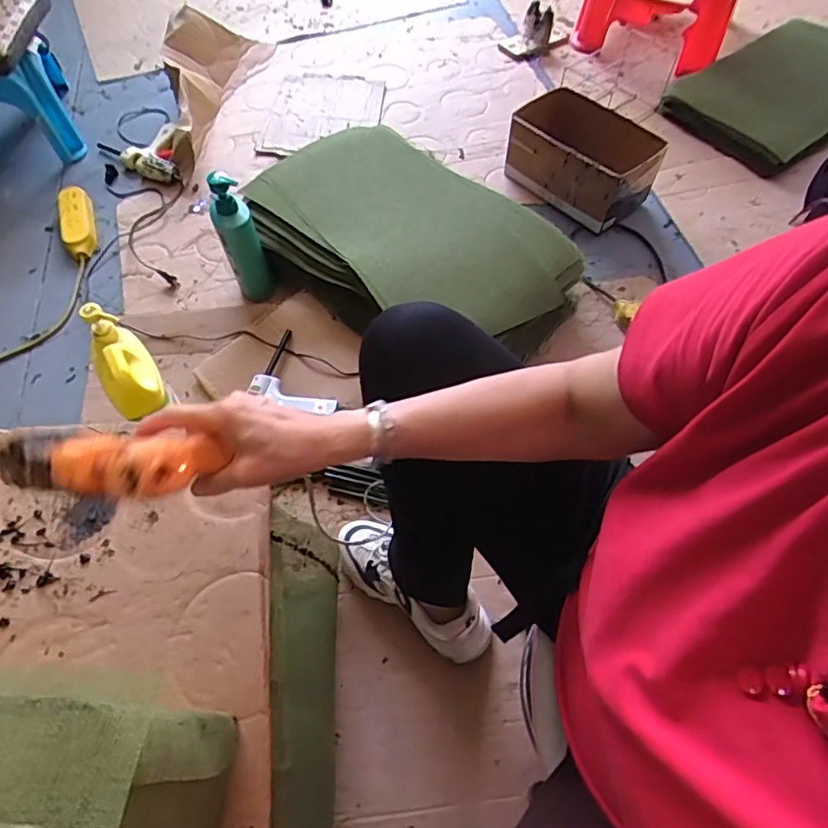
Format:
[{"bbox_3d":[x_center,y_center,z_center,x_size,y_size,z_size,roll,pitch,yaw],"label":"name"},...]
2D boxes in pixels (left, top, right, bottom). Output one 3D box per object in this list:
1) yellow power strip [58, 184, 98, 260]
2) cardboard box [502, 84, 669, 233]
[{"bbox_3d":[-0.714,-0.407,1.211,0.070,0.031,0.205,-18,63,-12],"label":"yellow power strip"},{"bbox_3d":[0.357,-0.544,1.226,0.286,0.169,0.155,38,66,18],"label":"cardboard box"}]

